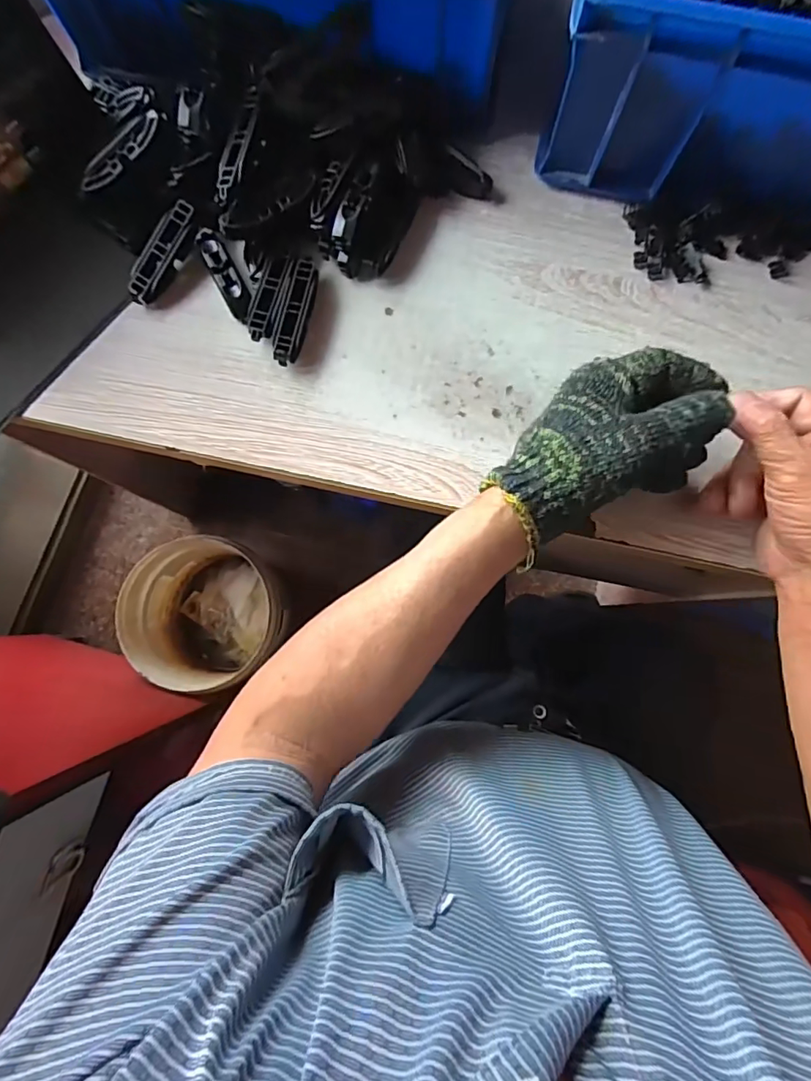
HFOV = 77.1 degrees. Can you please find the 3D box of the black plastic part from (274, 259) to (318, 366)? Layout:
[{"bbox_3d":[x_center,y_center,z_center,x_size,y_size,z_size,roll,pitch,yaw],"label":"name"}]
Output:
[{"bbox_3d":[-0.080,-0.166,0.375,0.018,0.016,0.079,15,82,2],"label":"black plastic part"}]

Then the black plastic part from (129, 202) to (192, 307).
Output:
[{"bbox_3d":[-0.180,-0.211,0.376,0.017,0.018,0.077,32,97,4],"label":"black plastic part"}]

